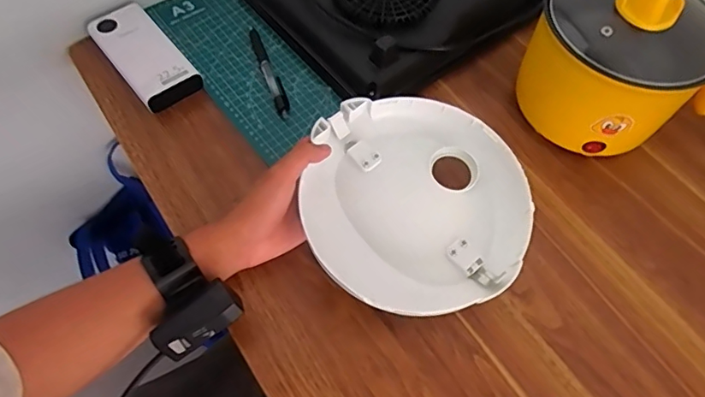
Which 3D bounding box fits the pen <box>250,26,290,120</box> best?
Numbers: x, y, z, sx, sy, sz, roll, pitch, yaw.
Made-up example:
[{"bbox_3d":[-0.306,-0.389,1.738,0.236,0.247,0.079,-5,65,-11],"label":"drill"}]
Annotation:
[{"bbox_3d":[-0.096,-0.148,0.577,0.016,0.015,0.139,-17,62,-12],"label":"pen"}]

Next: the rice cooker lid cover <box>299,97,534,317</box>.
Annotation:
[{"bbox_3d":[0.057,0.001,0.455,0.194,0.041,0.196,-6,61,-6],"label":"rice cooker lid cover"}]

